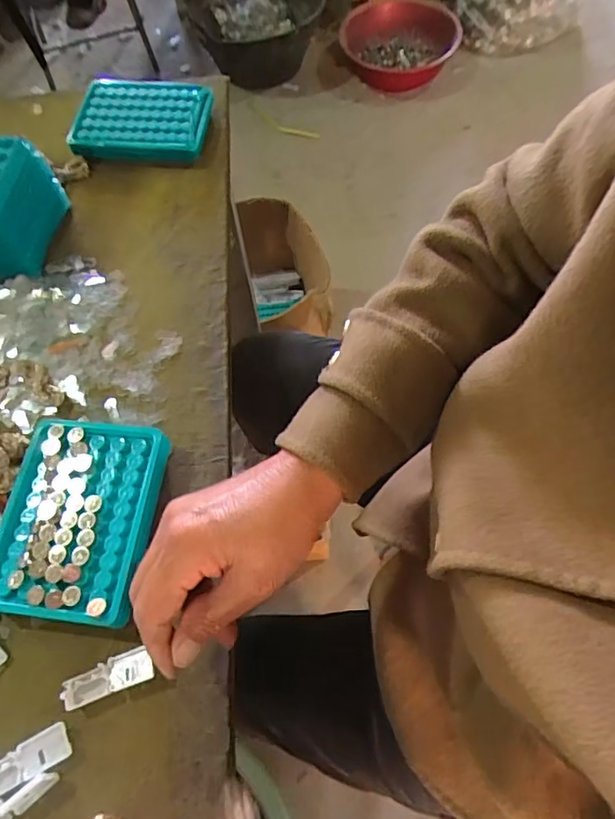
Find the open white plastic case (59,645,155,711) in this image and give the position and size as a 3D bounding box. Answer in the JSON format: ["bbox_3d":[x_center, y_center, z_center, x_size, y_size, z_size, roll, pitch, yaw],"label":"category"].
[{"bbox_3d":[-0.120,0.162,0.320,0.053,0.011,0.020,-22,66,-2],"label":"open white plastic case"}]

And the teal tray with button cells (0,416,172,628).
[{"bbox_3d":[-0.155,0.070,0.360,0.100,0.022,0.132,7,63,1],"label":"teal tray with button cells"}]

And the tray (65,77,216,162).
[{"bbox_3d":[-0.164,-0.290,0.533,0.129,0.026,0.092,5,64,4],"label":"tray"}]

